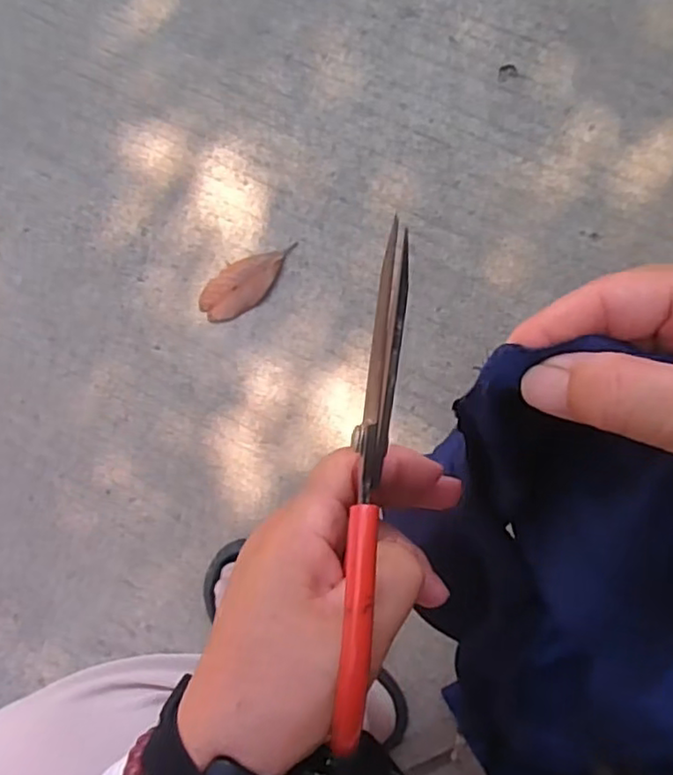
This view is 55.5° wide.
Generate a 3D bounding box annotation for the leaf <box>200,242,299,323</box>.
[{"bbox_3d":[-0.105,-0.126,0.767,0.129,0.015,0.057,-27,83,5],"label":"leaf"}]

